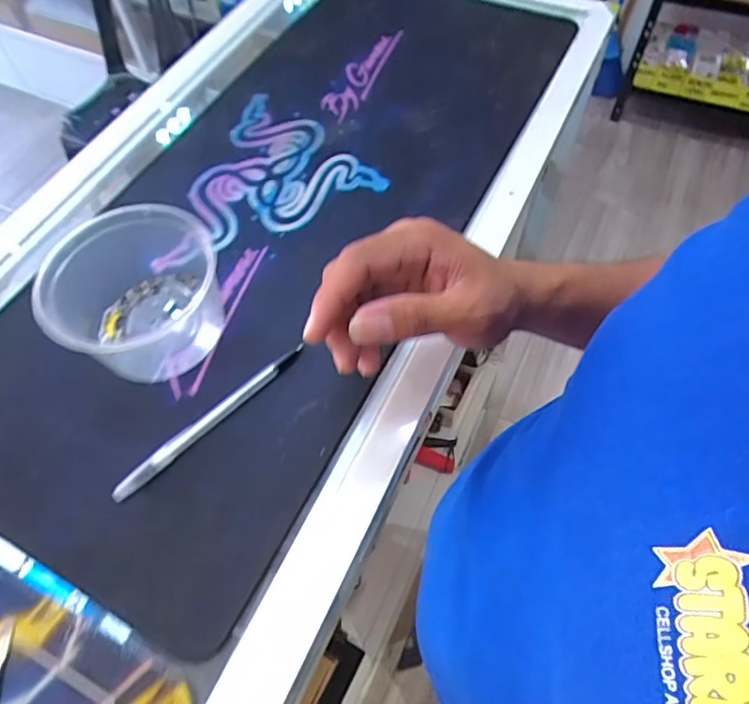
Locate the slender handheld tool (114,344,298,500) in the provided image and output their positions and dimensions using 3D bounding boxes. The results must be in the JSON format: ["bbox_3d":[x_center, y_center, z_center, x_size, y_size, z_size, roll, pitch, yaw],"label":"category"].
[{"bbox_3d":[-0.108,0.044,0.371,0.012,0.012,0.152,40,68,22],"label":"slender handheld tool"}]

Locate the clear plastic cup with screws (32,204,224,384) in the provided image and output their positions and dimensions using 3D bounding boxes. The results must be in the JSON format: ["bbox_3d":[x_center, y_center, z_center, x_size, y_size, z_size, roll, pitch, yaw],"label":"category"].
[{"bbox_3d":[-0.170,-0.042,0.391,0.104,0.065,0.125,-13,60,-6],"label":"clear plastic cup with screws"}]

